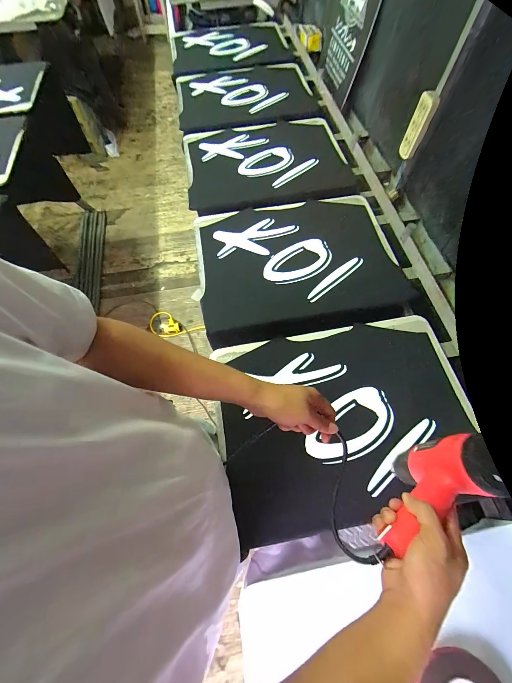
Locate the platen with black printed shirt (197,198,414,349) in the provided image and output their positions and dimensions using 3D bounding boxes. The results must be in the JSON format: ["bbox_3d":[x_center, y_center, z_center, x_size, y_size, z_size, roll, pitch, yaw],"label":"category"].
[{"bbox_3d":[0.116,-0.232,0.768,0.570,0.037,0.438,-11,66,-4],"label":"platen with black printed shirt"}]

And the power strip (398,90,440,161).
[{"bbox_3d":[0.431,-0.573,0.719,0.050,0.147,0.019,31,70,12],"label":"power strip"}]

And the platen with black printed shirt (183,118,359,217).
[{"bbox_3d":[0.032,-0.635,0.929,0.531,0.025,0.450,-10,66,-4],"label":"platen with black printed shirt"}]

